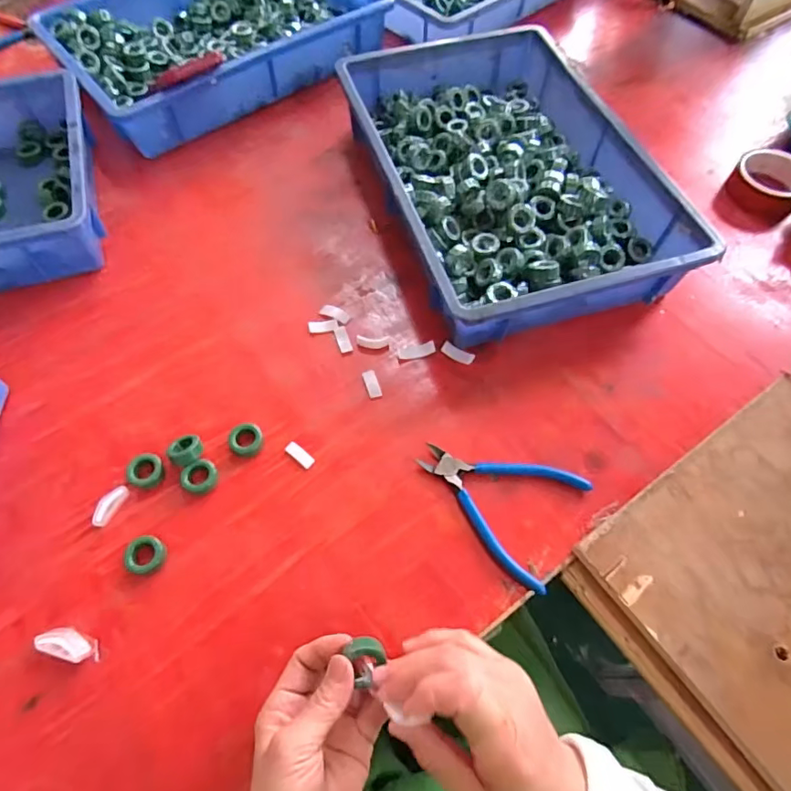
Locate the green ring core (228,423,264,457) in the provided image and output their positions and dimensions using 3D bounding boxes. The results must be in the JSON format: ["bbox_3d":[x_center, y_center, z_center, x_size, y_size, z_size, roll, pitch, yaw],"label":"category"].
[{"bbox_3d":[-0.139,0.041,0.479,0.030,0.013,0.029,0,60,-1],"label":"green ring core"}]

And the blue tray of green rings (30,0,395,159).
[{"bbox_3d":[-0.257,-0.532,0.760,0.439,0.076,0.304,-34,66,-18],"label":"blue tray of green rings"}]

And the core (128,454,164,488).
[{"bbox_3d":[-0.224,0.068,0.464,0.030,0.011,0.031,0,60,-1],"label":"core"}]

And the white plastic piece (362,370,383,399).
[{"bbox_3d":[-0.024,-0.012,0.516,0.014,0.004,0.033,-15,62,-9],"label":"white plastic piece"}]

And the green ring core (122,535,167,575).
[{"bbox_3d":[-0.209,0.134,0.429,0.030,0.012,0.031,0,60,-1],"label":"green ring core"}]

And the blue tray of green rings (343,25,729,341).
[{"bbox_3d":[0.123,-0.264,0.611,0.282,0.083,0.429,-16,62,-9],"label":"blue tray of green rings"}]

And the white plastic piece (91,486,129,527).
[{"bbox_3d":[-0.249,0.096,0.449,0.014,0.010,0.037,24,63,12],"label":"white plastic piece"}]

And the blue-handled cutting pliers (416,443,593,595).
[{"bbox_3d":[0.088,0.087,0.459,0.142,0.008,0.108,30,64,15],"label":"blue-handled cutting pliers"}]

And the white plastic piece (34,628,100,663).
[{"bbox_3d":[-0.252,0.193,0.397,0.047,0.011,0.020,14,61,7],"label":"white plastic piece"}]

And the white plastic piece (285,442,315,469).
[{"bbox_3d":[-0.089,0.055,0.479,0.031,0.004,0.012,35,66,18],"label":"white plastic piece"}]

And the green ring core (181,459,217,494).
[{"bbox_3d":[-0.175,0.072,0.460,0.026,0.015,0.030,36,66,18],"label":"green ring core"}]

